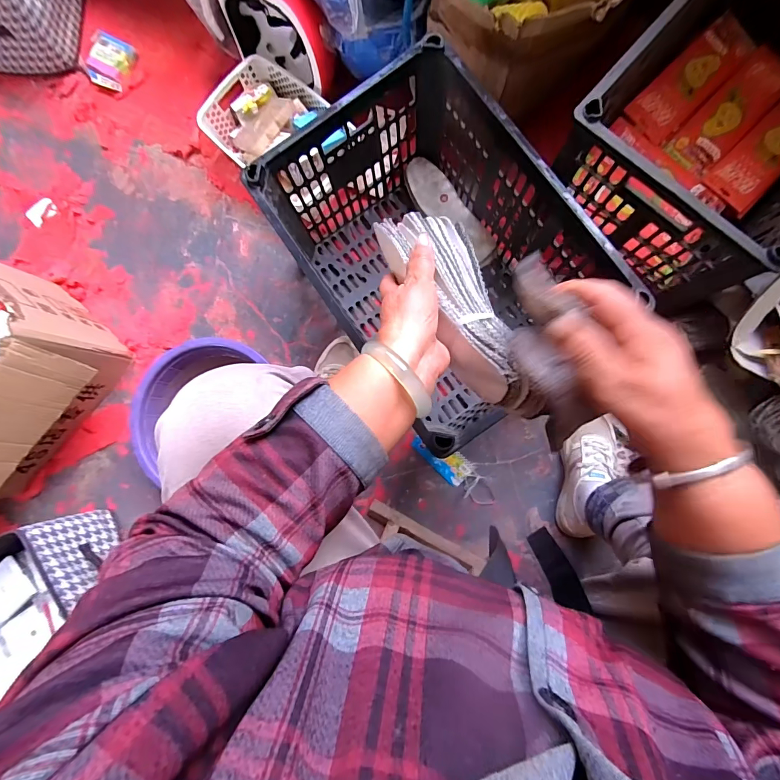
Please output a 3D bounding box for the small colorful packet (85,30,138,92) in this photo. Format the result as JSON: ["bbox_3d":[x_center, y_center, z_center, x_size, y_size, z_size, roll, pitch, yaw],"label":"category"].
[{"bbox_3d":[-0.629,-0.736,0.871,0.098,0.021,0.106,25,88,5],"label":"small colorful packet"}]

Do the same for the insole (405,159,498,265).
[{"bbox_3d":[0.115,-0.340,0.754,0.070,0.014,0.232,-39,94,21],"label":"insole"}]

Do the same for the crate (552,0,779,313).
[{"bbox_3d":[0.561,-0.452,0.606,0.329,0.229,0.544,43,91,6],"label":"crate"}]

